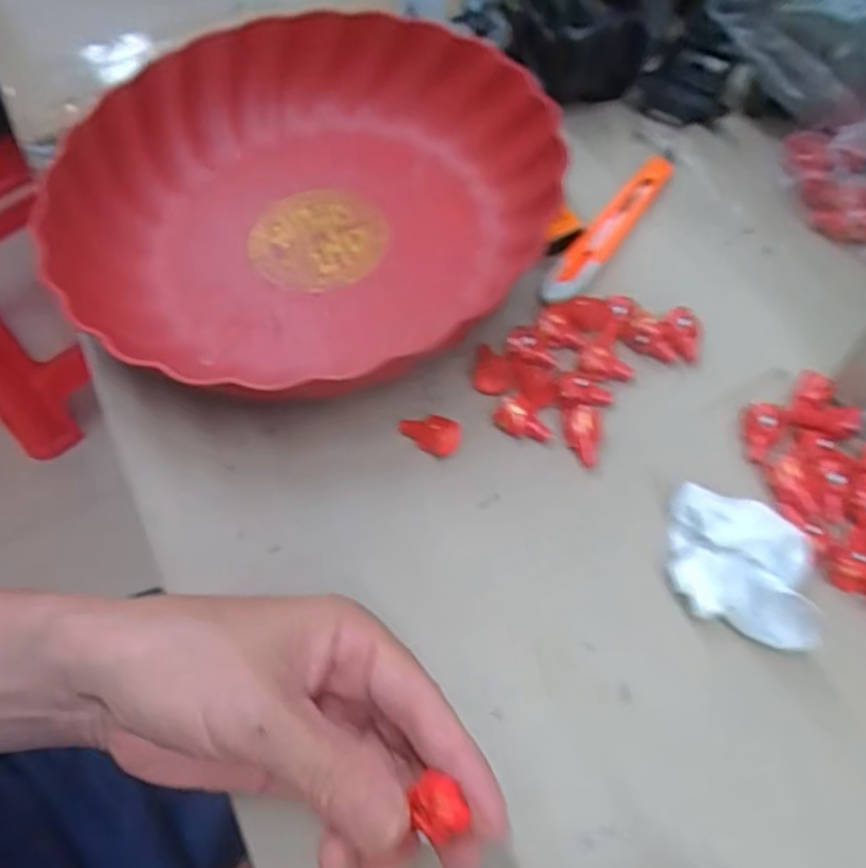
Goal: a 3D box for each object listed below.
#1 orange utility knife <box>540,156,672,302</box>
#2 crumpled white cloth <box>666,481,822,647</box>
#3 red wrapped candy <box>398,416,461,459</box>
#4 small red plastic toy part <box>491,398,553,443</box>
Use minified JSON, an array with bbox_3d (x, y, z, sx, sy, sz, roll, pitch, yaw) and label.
[{"bbox_3d":[0.092,-0.107,0.372,0.016,0.010,0.115,31,66,19],"label":"orange utility knife"},{"bbox_3d":[0.117,0.049,0.270,0.057,0.033,0.045,17,63,12],"label":"crumpled white cloth"},{"bbox_3d":[-0.002,-0.001,0.316,0.028,0.012,0.014,20,63,14],"label":"red wrapped candy"},{"bbox_3d":[0.039,-0.004,0.315,0.024,0.015,0.012,35,68,20],"label":"small red plastic toy part"}]

